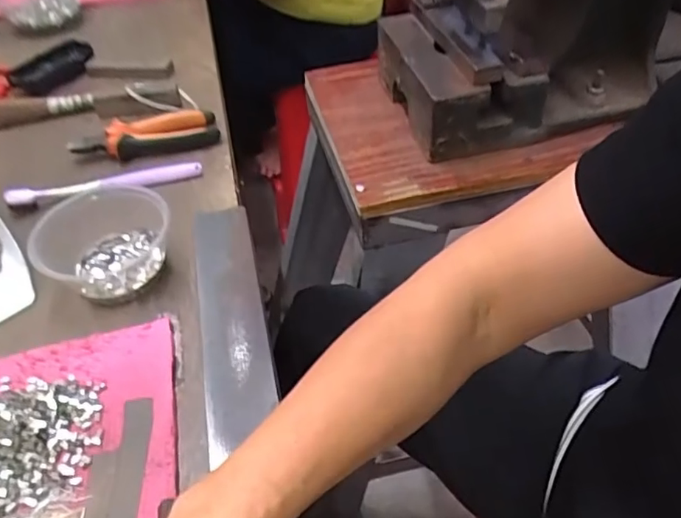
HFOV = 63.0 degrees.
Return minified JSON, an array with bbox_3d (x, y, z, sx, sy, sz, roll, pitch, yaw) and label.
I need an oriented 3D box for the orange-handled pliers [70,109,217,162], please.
[{"bbox_3d":[-0.207,-0.128,0.588,0.149,0.023,0.053,-15,48,-13],"label":"orange-handled pliers"}]

